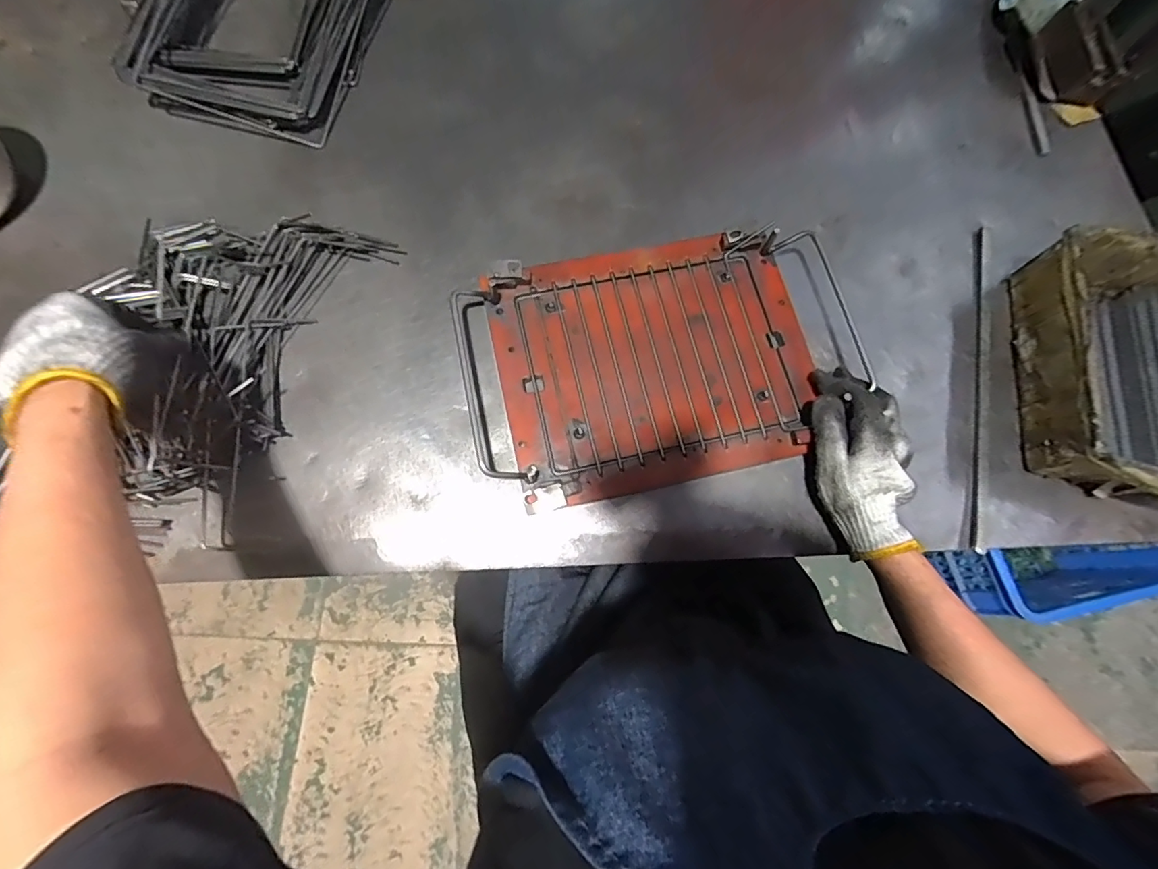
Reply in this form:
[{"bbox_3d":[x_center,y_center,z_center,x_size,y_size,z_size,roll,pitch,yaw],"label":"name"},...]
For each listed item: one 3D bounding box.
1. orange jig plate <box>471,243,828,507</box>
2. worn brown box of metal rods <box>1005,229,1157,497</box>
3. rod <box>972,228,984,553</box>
[{"bbox_3d":[0.076,-0.072,0.486,0.292,0.020,0.231,-12,72,-7],"label":"orange jig plate"},{"bbox_3d":[0.528,-0.057,0.478,0.181,0.084,0.251,13,74,2],"label":"worn brown box of metal rods"},{"bbox_3d":[0.409,-0.063,0.513,0.013,0.008,0.355,15,71,3],"label":"rod"}]

